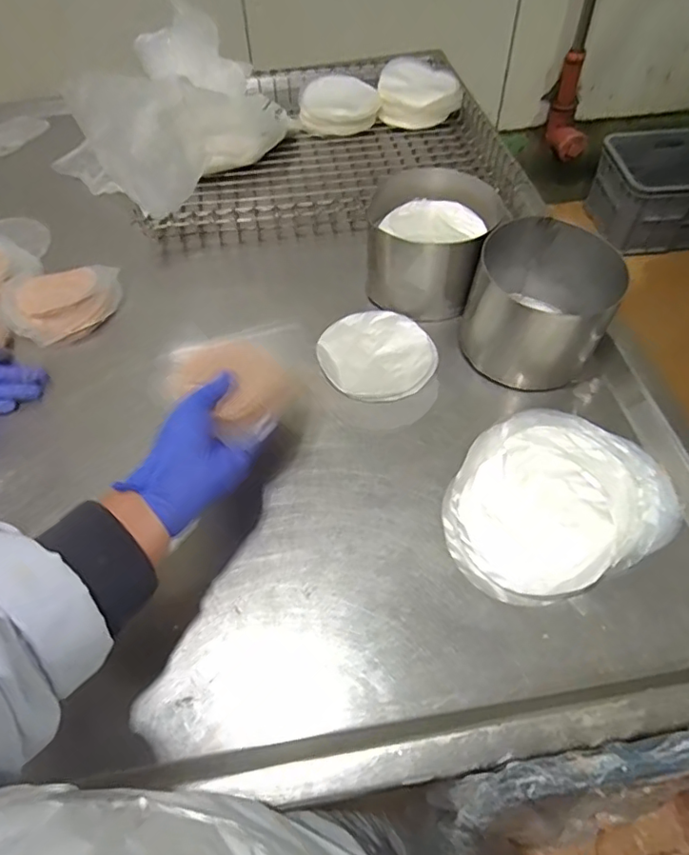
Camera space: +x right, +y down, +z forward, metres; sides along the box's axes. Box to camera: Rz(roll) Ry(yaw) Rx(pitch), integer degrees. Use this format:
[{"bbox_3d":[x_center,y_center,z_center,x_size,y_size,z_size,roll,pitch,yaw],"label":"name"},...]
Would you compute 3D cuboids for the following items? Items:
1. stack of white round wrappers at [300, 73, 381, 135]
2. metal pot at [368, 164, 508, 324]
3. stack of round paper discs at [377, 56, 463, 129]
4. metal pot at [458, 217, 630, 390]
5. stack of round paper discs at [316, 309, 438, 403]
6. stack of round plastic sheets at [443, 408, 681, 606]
[{"bbox_3d":[-0.009,-0.542,0.921,0.131,0.036,0.135,-3,54,2],"label":"stack of white round wrappers"},{"bbox_3d":[0.090,-0.209,0.631,0.124,0.093,0.128,-2,55,2],"label":"metal pot"},{"bbox_3d":[0.126,-0.573,0.935,0.133,0.049,0.161,0,54,5],"label":"stack of round paper discs"},{"bbox_3d":[0.200,-0.131,0.573,0.134,0.088,0.145,-1,55,2],"label":"metal pot"},{"bbox_3d":[0.034,-0.081,0.599,0.121,0.009,0.125,-31,59,-18],"label":"stack of round paper discs"},{"bbox_3d":[0.185,0.058,0.483,0.203,0.026,0.154,-24,57,-13],"label":"stack of round plastic sheets"}]

